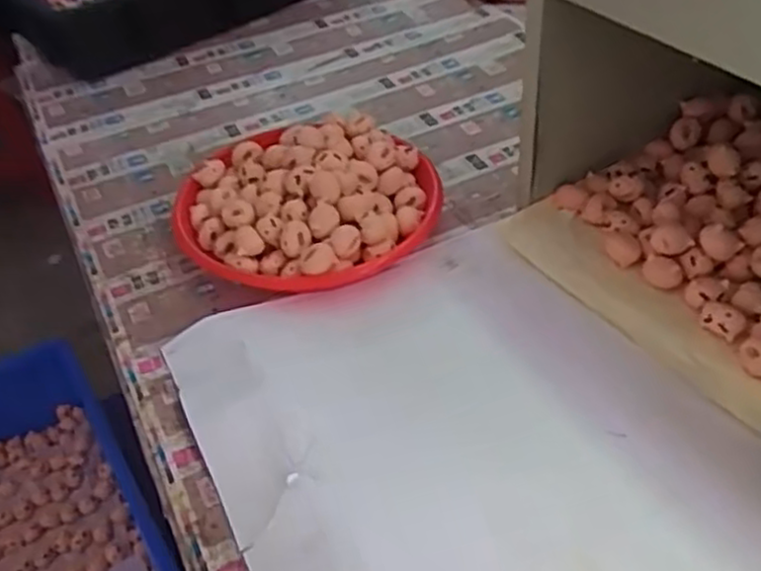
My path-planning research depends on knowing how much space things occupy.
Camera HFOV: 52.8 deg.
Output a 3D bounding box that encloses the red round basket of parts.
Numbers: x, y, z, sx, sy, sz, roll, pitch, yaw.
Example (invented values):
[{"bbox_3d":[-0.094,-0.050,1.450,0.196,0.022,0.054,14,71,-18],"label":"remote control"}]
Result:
[{"bbox_3d":[-0.066,-0.084,0.697,0.233,0.063,0.210,-15,45,-9],"label":"red round basket of parts"}]

